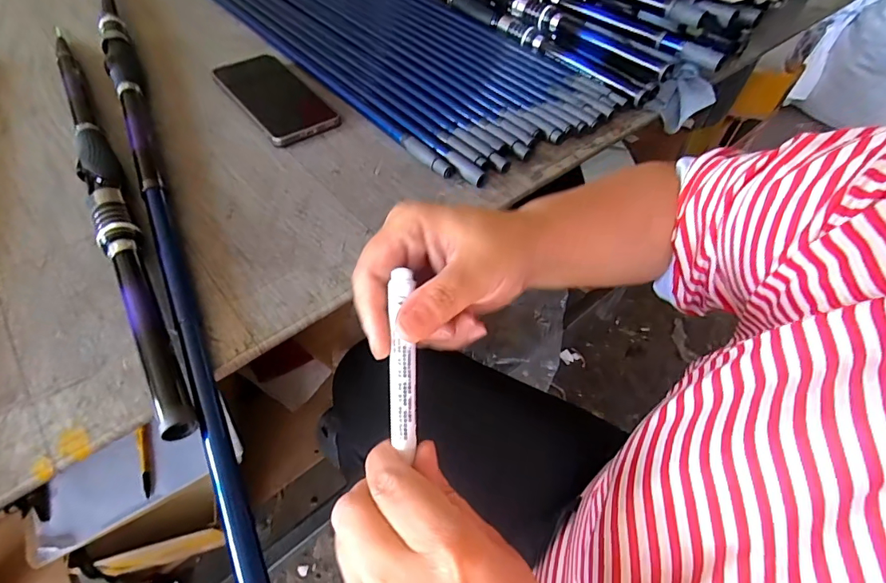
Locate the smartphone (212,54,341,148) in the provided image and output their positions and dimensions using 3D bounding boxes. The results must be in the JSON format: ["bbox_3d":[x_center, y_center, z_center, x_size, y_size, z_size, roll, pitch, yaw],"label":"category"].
[{"bbox_3d":[-0.184,-0.212,0.490,0.074,0.014,0.164,-31,60,-24],"label":"smartphone"}]

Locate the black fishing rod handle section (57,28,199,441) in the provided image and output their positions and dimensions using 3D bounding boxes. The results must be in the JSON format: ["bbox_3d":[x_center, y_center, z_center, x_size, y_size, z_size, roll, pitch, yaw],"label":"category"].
[{"bbox_3d":[-0.301,-0.104,0.395,0.030,0.026,0.552,-26,58,-21],"label":"black fishing rod handle section"}]

